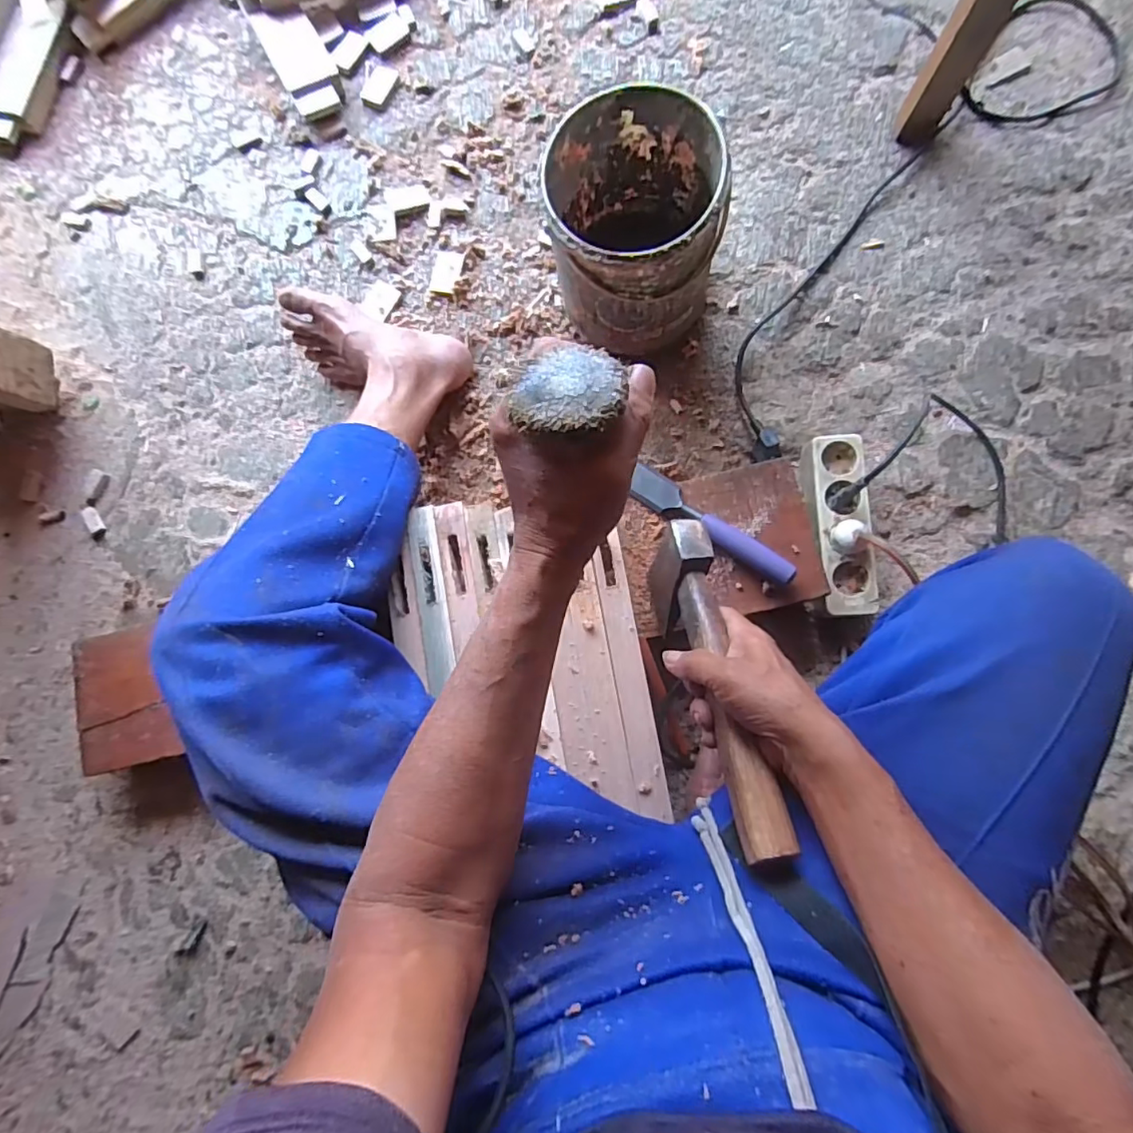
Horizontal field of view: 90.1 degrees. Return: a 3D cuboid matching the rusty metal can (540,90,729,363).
[{"bbox_3d":[0.074,-0.358,0.620,0.169,0.194,0.181,-1,83,5],"label":"rusty metal can"}]

